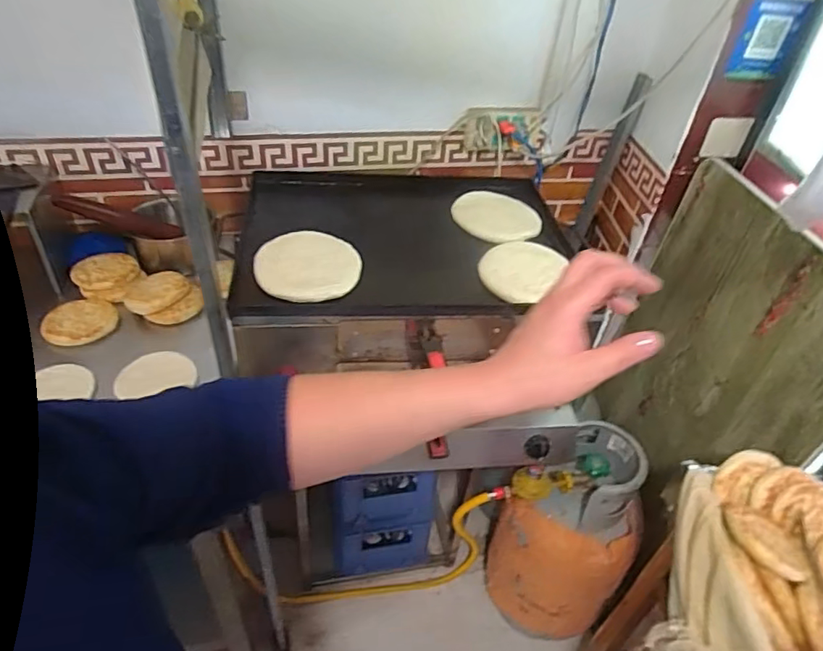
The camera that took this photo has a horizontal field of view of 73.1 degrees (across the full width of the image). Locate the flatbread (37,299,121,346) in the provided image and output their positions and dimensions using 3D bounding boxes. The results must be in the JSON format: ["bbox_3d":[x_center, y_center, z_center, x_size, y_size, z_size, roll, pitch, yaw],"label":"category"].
[{"bbox_3d":[-0.661,-0.008,1.109,0.132,0.020,0.119,-17,46,-25],"label":"flatbread"}]

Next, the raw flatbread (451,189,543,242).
[{"bbox_3d":[0.189,-0.245,1.242,0.167,0.016,0.210,-26,47,-25],"label":"raw flatbread"}]

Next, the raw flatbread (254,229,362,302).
[{"bbox_3d":[-0.190,-0.114,1.033,0.184,0.018,0.196,4,41,-3],"label":"raw flatbread"}]

